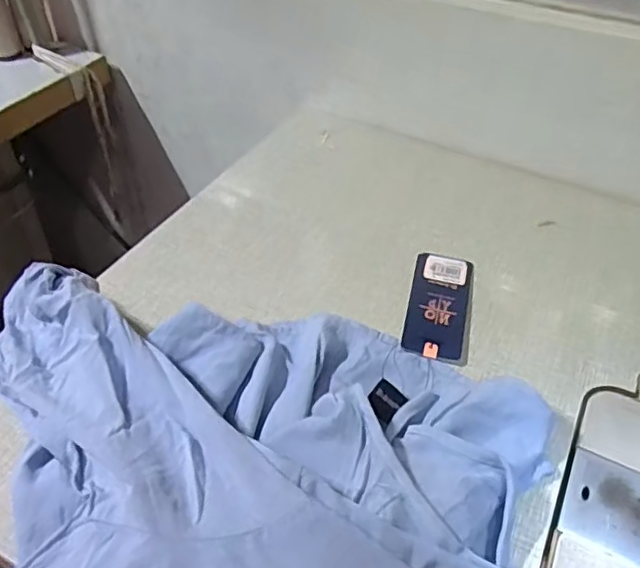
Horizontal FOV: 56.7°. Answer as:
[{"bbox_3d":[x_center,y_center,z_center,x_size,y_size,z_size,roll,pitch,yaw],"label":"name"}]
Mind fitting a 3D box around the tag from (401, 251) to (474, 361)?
[{"bbox_3d":[0.097,0.013,0.483,0.047,0.004,0.118,13,45,10],"label":"tag"}]

